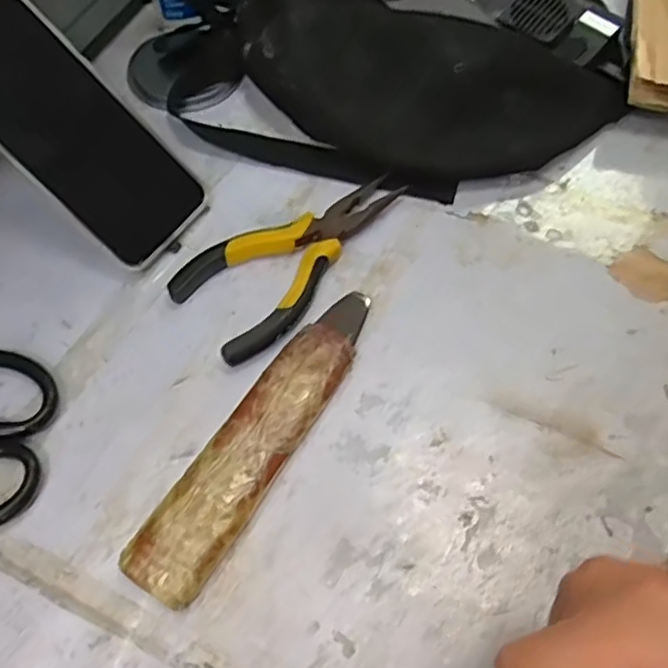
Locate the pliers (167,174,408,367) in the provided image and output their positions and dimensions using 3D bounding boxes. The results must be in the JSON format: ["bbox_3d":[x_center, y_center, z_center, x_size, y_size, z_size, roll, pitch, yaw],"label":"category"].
[{"bbox_3d":[-0.019,-0.046,0.404,0.148,0.017,0.069,-35,67,-19],"label":"pliers"}]

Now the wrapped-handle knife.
[{"bbox_3d":[-0.034,0.051,0.354,0.038,0.018,0.187,31,65,15],"label":"wrapped-handle knife"}]

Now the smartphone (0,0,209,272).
[{"bbox_3d":[-0.151,-0.116,0.388,0.161,0.010,0.075,46,64,-19],"label":"smartphone"}]

